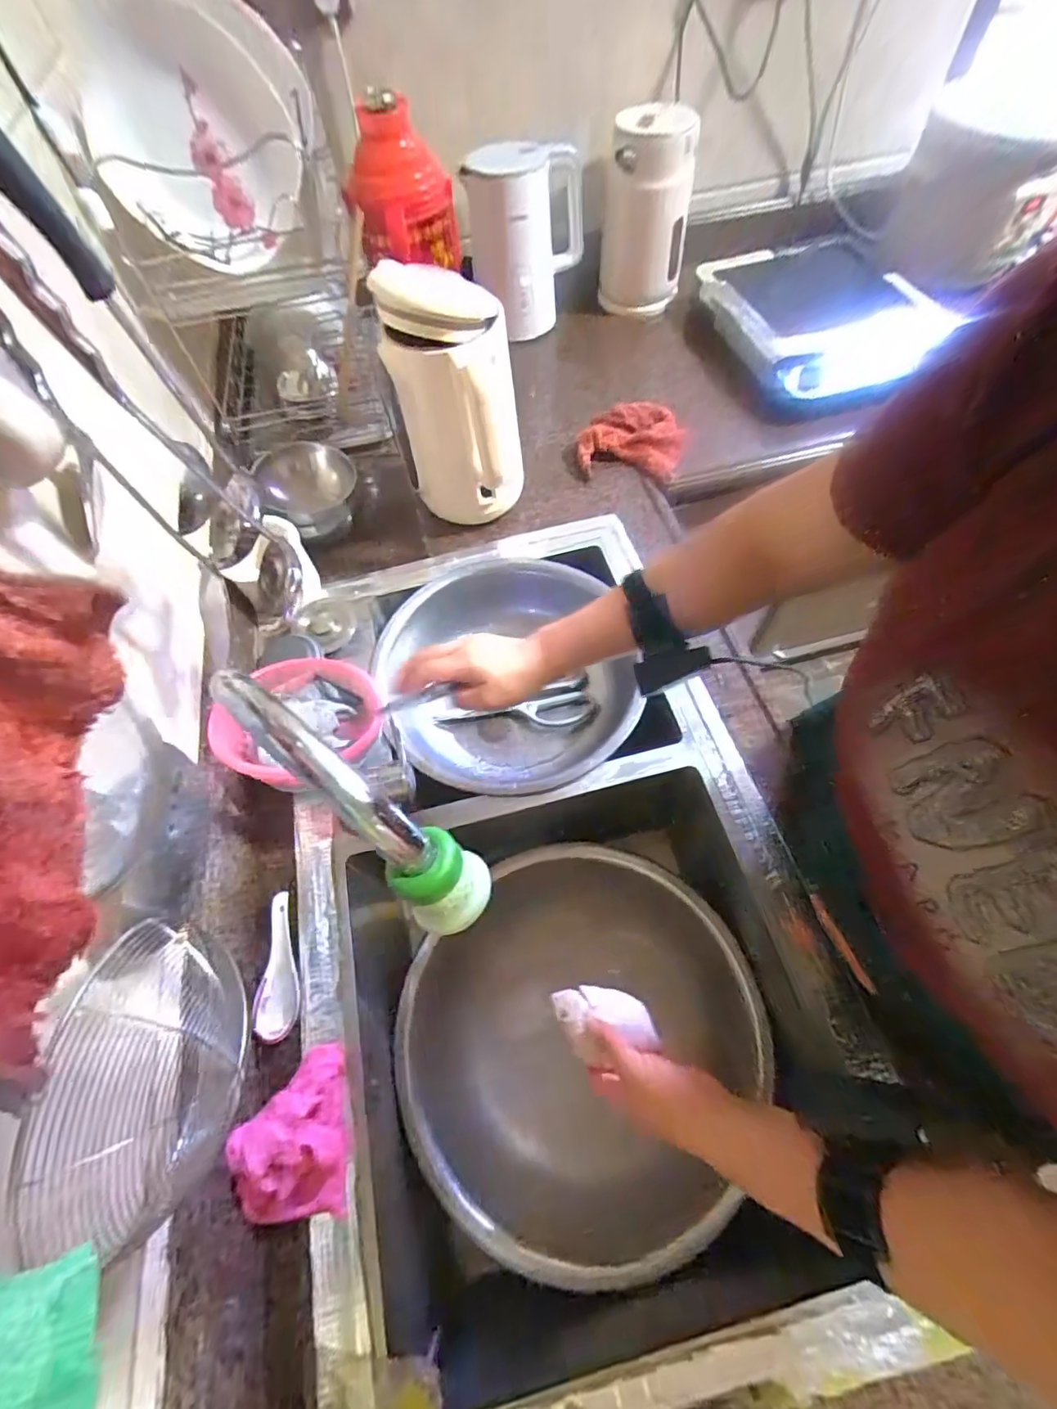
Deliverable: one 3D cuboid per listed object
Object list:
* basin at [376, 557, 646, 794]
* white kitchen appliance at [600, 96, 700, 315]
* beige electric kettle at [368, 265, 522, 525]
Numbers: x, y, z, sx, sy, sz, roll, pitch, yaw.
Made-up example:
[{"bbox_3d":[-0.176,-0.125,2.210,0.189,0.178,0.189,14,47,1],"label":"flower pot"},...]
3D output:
[{"bbox_3d":[-0.026,-0.041,0.717,0.322,0.091,0.301,0,61,1],"label":"basin"},{"bbox_3d":[0.212,-0.873,0.957,0.148,0.241,0.179,4,62,6],"label":"white kitchen appliance"},{"bbox_3d":[-0.086,-0.336,0.656,0.138,0.292,0.122,-12,62,-2],"label":"beige electric kettle"}]

